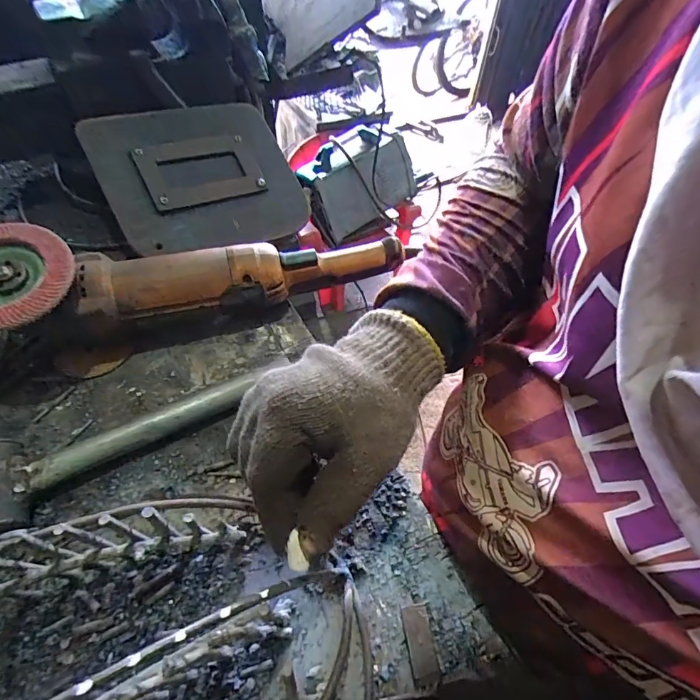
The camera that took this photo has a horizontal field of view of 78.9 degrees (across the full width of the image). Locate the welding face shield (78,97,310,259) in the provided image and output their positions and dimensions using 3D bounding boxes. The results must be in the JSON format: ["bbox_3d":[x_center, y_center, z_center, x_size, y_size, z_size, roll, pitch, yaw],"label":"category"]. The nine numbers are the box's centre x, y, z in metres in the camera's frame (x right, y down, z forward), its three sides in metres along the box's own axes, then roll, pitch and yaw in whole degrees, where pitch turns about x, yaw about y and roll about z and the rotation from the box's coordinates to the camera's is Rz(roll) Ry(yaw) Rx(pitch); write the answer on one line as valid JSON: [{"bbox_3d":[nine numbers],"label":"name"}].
[{"bbox_3d":[-0.168,-0.203,0.501,0.218,0.025,0.178,-26,91,-30],"label":"welding face shield"}]

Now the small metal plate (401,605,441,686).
[{"bbox_3d":[0.044,0.182,0.264,0.017,0.004,0.041,0,47,-12],"label":"small metal plate"}]

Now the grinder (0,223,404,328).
[{"bbox_3d":[-0.129,-0.076,0.388,0.385,0.077,0.090,-14,54,-14],"label":"grinder"}]

